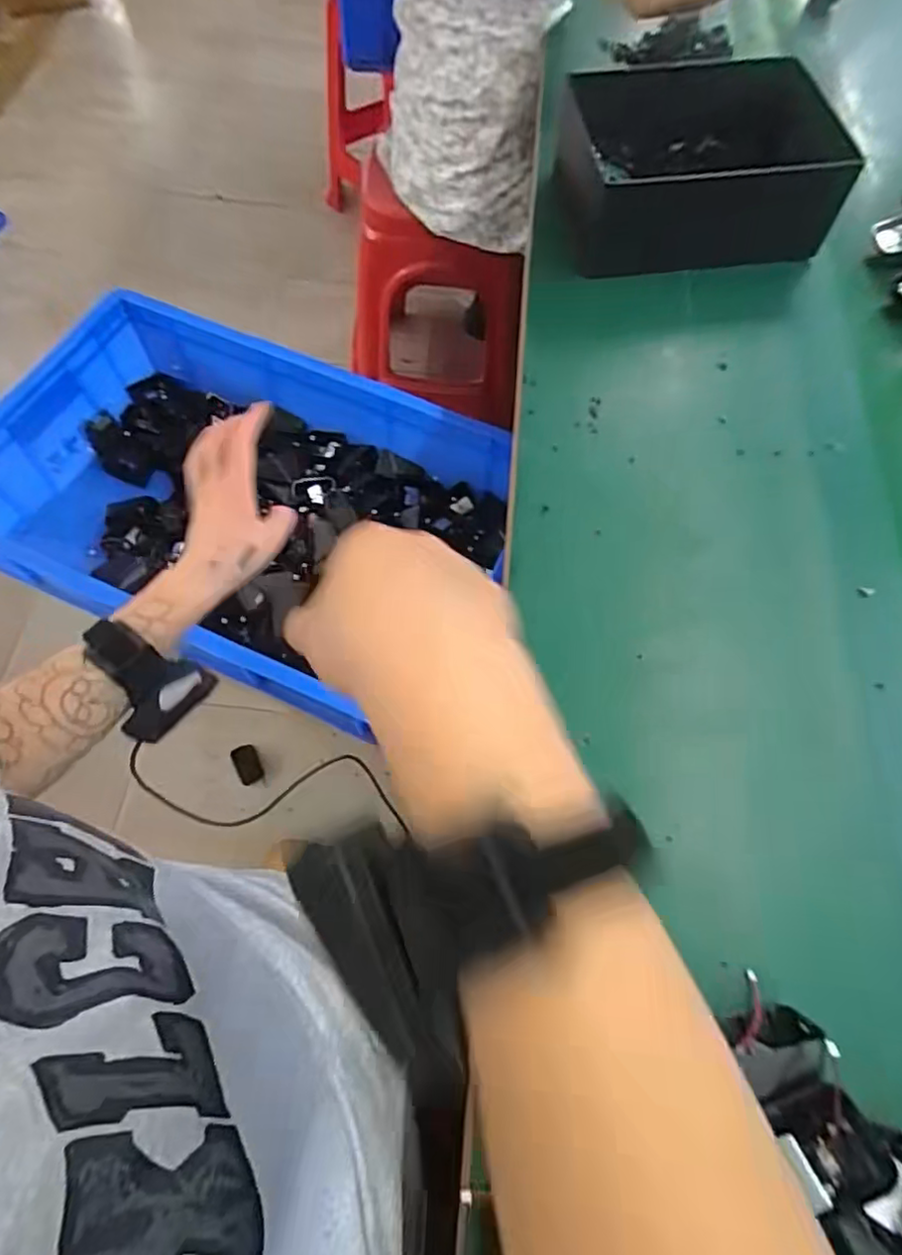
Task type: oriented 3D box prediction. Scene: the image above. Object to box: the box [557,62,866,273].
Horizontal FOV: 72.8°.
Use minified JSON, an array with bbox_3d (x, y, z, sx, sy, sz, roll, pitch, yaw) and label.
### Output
[{"bbox_3d":[0.238,-0.458,0.607,0.258,0.085,0.196,-3,66,-2],"label":"box"}]

